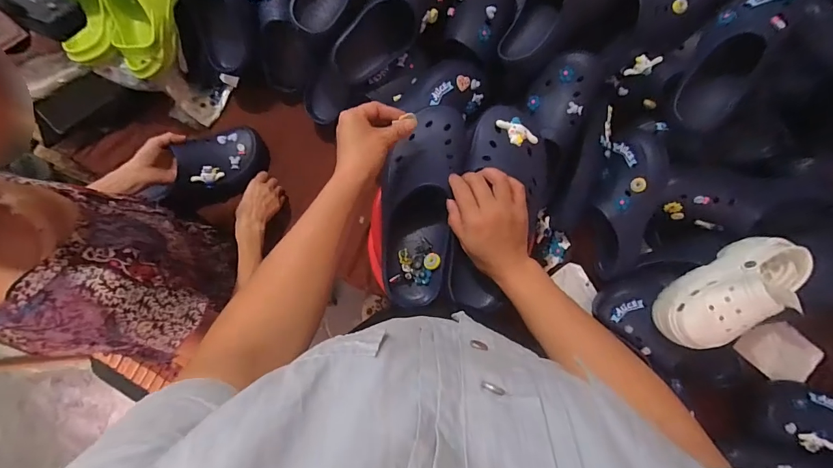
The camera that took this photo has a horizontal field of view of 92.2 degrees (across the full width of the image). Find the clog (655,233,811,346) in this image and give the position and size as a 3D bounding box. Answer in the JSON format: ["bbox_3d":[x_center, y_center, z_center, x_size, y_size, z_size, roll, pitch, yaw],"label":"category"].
[{"bbox_3d":[0.521,0.095,0.656,0.246,0.095,0.103,-35,81,-7],"label":"clog"}]

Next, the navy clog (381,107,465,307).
[{"bbox_3d":[0.004,-0.046,0.556,0.101,0.093,0.279,8,87,2],"label":"navy clog"}]

